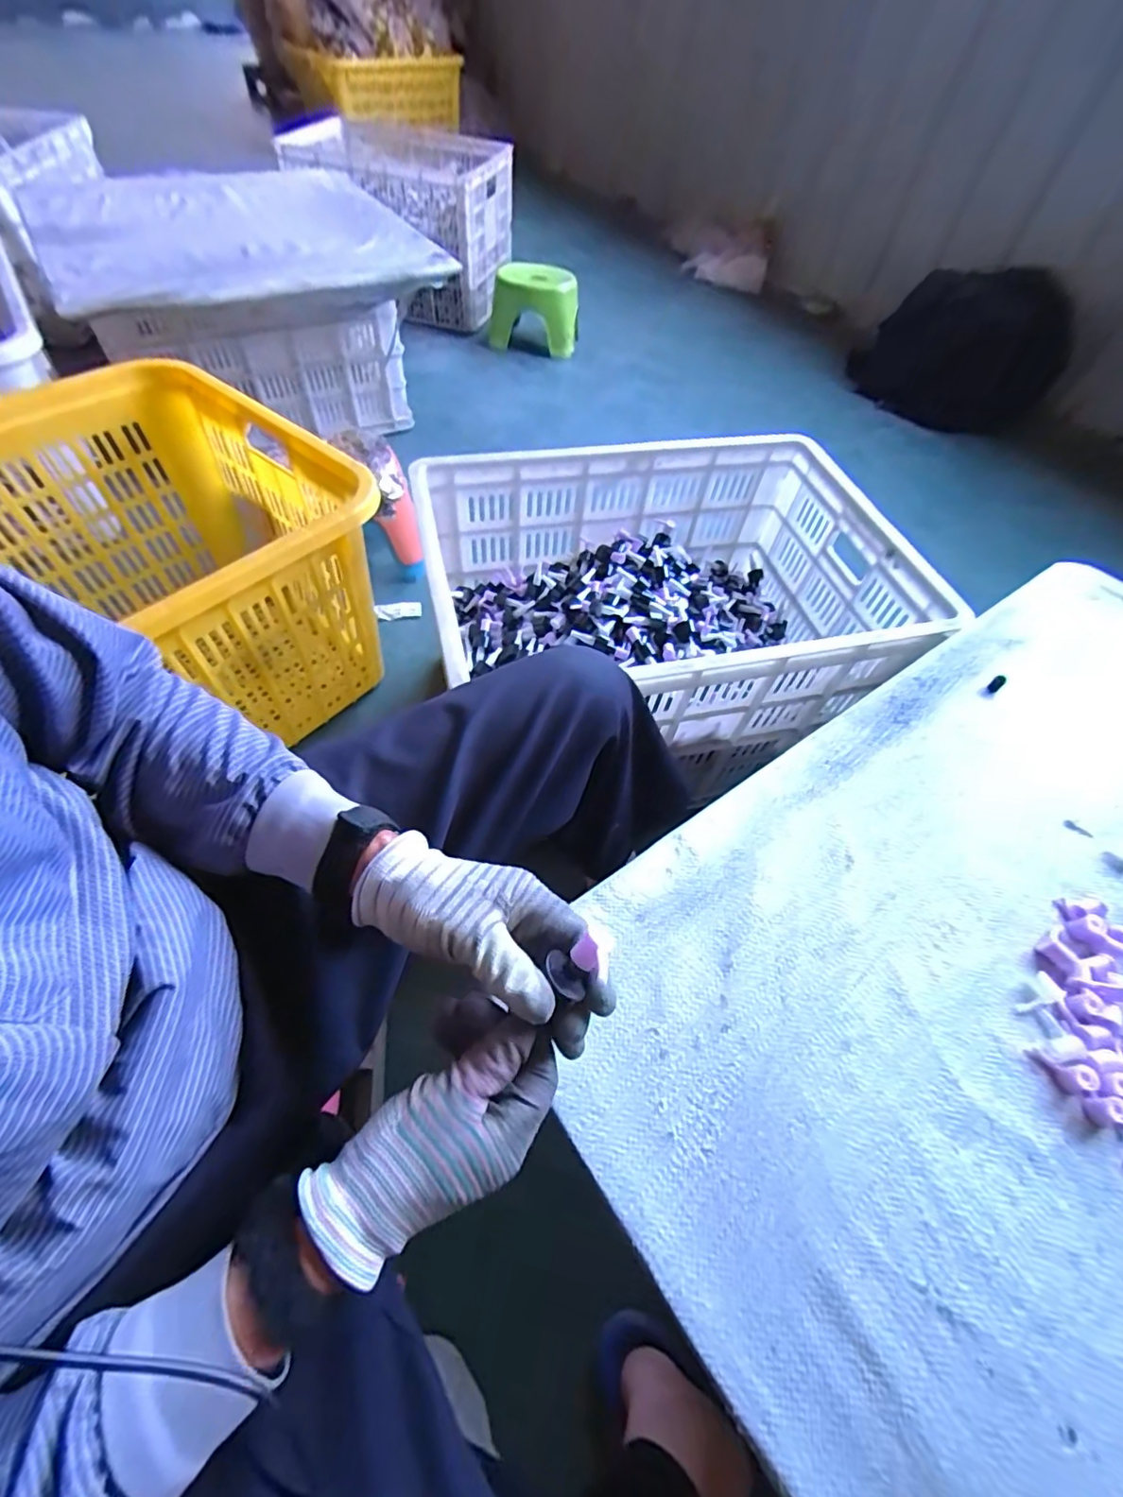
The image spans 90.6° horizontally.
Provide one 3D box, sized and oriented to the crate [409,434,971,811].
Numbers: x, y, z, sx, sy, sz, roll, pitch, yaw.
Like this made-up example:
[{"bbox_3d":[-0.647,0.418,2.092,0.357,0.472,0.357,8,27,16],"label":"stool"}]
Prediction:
[{"bbox_3d":[0.148,-0.226,0.851,0.639,0.243,0.494,-12,58,-12],"label":"crate"}]

